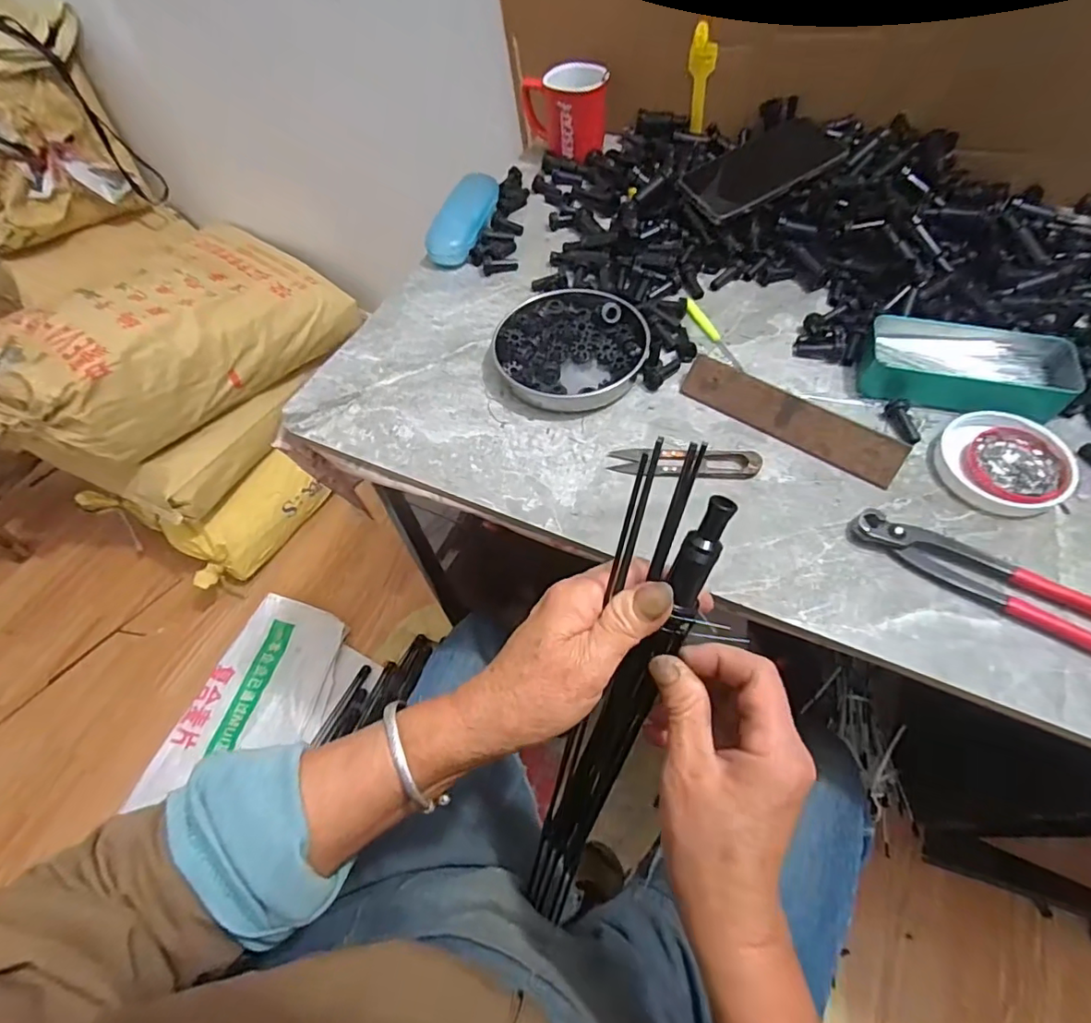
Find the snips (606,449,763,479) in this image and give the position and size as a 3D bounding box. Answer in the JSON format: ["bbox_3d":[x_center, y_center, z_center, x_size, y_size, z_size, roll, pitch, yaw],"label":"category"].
[{"bbox_3d":[0.112,-0.041,0.438,0.117,0.011,0.029,4,57,4],"label":"snips"}]

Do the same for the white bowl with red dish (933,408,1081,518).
[{"bbox_3d":[0.351,-0.038,0.417,0.085,0.020,0.084,-1,57,1],"label":"white bowl with red dish"}]

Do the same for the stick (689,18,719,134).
[{"bbox_3d":[0.187,-0.524,0.661,0.031,0.107,0.013,38,65,23],"label":"stick"}]

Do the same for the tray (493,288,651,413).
[{"bbox_3d":[0.024,-0.152,0.502,0.135,0.031,0.133,-1,57,1],"label":"tray"}]

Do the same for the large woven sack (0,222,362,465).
[{"bbox_3d":[-0.750,-0.346,1.045,0.370,0.218,0.654,29,62,19],"label":"large woven sack"}]

